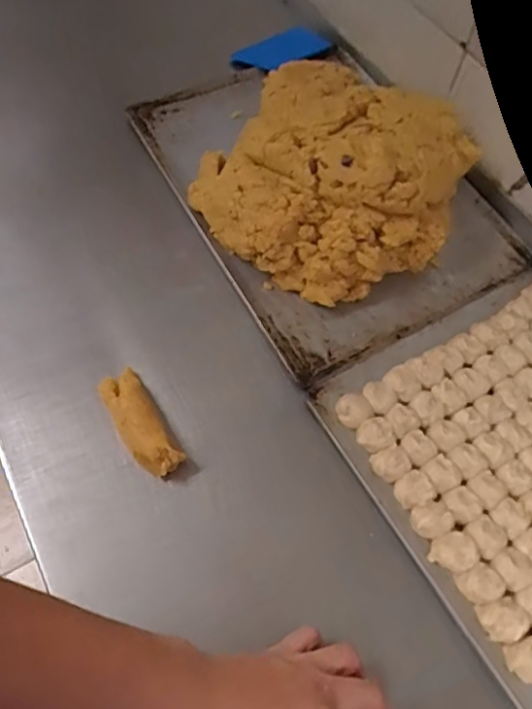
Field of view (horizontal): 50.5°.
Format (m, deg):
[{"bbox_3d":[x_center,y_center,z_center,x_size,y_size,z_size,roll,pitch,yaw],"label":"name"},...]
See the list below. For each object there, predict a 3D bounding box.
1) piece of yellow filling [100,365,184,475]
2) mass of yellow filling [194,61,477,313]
[{"bbox_3d":[-0.115,0.063,0.514,0.041,0.031,0.116,-28,66,-18],"label":"piece of yellow filling"},{"bbox_3d":[0.080,-0.216,0.633,0.277,0.107,0.297,27,62,11],"label":"mass of yellow filling"}]

